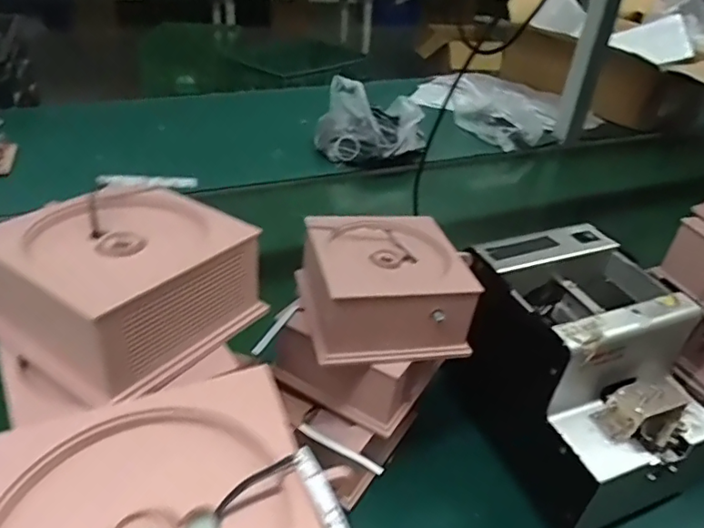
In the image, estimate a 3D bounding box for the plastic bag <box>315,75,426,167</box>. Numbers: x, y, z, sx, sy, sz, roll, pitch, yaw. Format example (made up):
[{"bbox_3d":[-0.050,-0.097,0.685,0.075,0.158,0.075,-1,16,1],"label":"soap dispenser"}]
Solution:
[{"bbox_3d":[0.034,-0.246,0.962,0.188,0.096,0.138,7,34,4],"label":"plastic bag"}]

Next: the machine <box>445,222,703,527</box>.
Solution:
[{"bbox_3d":[0.180,0.088,0.445,0.132,0.162,0.168,-9,37,-19],"label":"machine"}]

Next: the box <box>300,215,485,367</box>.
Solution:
[{"bbox_3d":[0.026,0.014,0.409,0.113,0.056,0.109,-3,35,-10],"label":"box"}]

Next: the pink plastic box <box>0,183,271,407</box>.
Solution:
[{"bbox_3d":[-0.122,0.006,0.297,0.104,0.057,0.106,23,39,25],"label":"pink plastic box"}]

